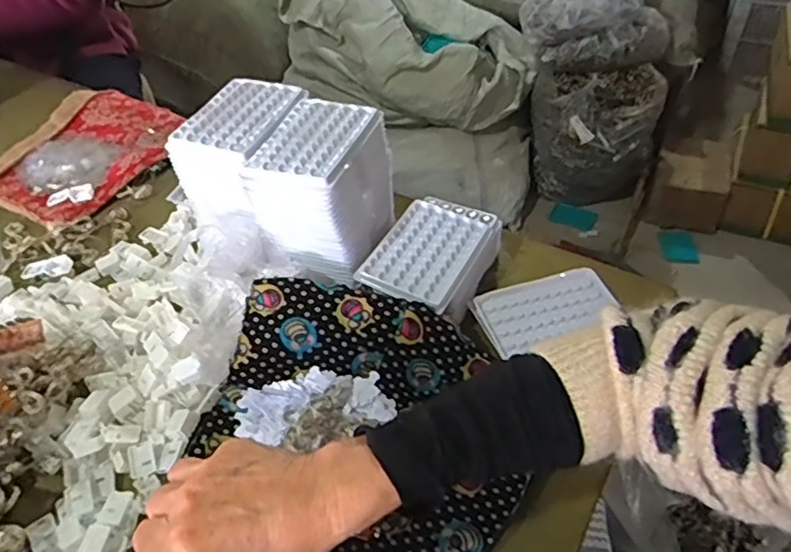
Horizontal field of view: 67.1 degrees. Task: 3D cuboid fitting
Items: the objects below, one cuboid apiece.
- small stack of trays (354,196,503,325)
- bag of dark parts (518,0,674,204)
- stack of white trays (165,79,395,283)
[{"bbox_3d":[0.039,-0.017,0.605,0.097,0.046,0.149,19,48,20],"label":"small stack of trays"},{"bbox_3d":[0.529,-0.508,1.672,0.394,0.646,0.332,12,46,14],"label":"bag of dark parts"},{"bbox_3d":[-0.108,-0.104,0.606,0.187,0.109,0.130,16,47,17],"label":"stack of white trays"}]

